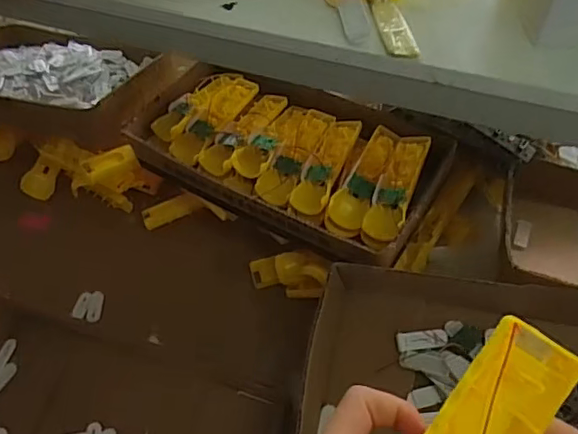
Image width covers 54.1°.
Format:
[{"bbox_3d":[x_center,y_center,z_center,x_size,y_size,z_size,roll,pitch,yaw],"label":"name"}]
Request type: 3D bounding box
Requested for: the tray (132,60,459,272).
[{"bbox_3d":[0.000,-0.097,0.802,0.433,0.048,0.245,26,57,23],"label":"tray"}]

